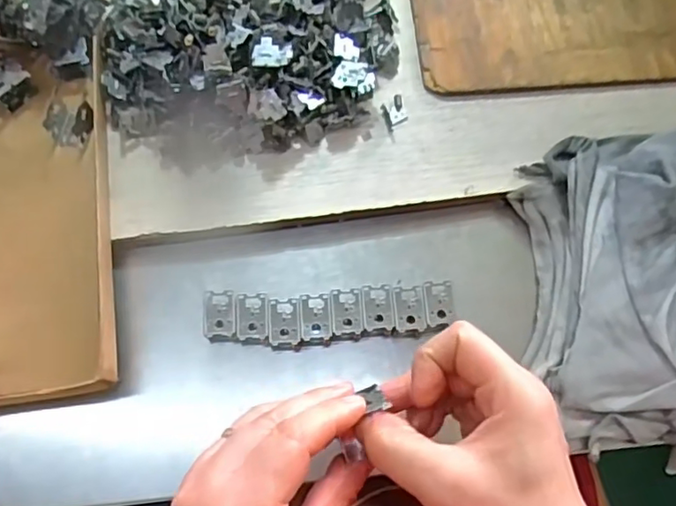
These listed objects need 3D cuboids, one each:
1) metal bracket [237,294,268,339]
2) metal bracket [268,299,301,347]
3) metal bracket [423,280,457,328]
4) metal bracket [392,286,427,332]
[{"bbox_3d":[-0.061,0.045,0.431,0.023,0.004,0.032,-3,71,-3],"label":"metal bracket"},{"bbox_3d":[-0.038,0.050,0.431,0.022,0.008,0.033,-3,71,-3],"label":"metal bracket"},{"bbox_3d":[0.073,0.036,0.433,0.021,0.004,0.033,-3,71,-3],"label":"metal bracket"},{"bbox_3d":[0.051,0.040,0.432,0.021,0.004,0.032,-5,71,-3],"label":"metal bracket"}]

